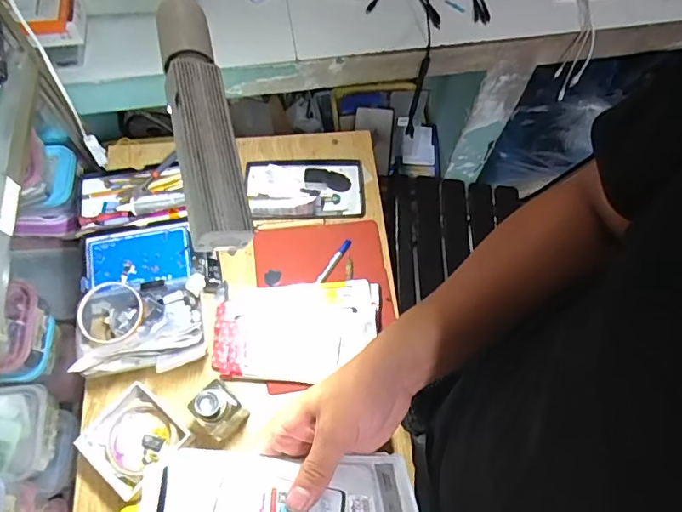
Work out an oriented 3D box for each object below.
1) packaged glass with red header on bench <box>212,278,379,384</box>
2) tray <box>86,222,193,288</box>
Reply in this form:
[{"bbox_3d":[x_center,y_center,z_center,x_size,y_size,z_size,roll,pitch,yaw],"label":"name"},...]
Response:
[{"bbox_3d":[-0.062,0.105,0.696,0.230,0.025,0.135,-3,67,-3],"label":"packaged glass with red header on bench"},{"bbox_3d":[-0.295,0.001,0.720,0.146,0.015,0.086,-8,68,-6],"label":"tray"}]

